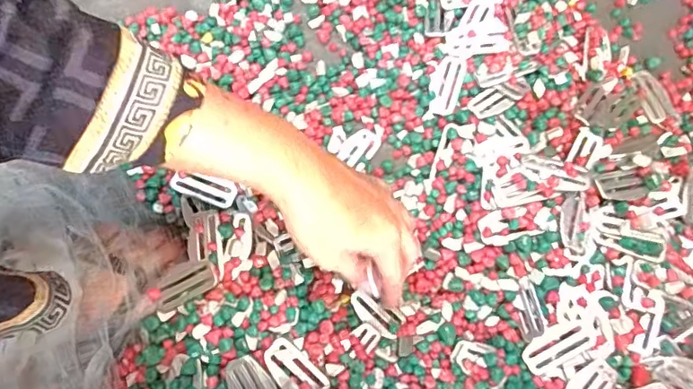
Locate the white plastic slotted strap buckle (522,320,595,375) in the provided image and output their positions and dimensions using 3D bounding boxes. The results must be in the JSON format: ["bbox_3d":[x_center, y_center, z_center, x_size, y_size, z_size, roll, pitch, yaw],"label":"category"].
[{"bbox_3d":[0.176,0.127,0.444,0.058,0.005,0.027,-36,78,13],"label":"white plastic slotted strap buckle"}]

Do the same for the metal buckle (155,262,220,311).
[{"bbox_3d":[-0.130,0.074,0.430,0.056,0.008,0.024,-29,77,14],"label":"metal buckle"}]

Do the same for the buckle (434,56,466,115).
[{"bbox_3d":[0.098,-0.104,0.512,0.022,0.004,0.060,15,84,6],"label":"buckle"}]

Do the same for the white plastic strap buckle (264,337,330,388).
[{"bbox_3d":[-0.041,0.138,0.415,0.029,0.006,0.056,-46,105,-19],"label":"white plastic strap buckle"}]

